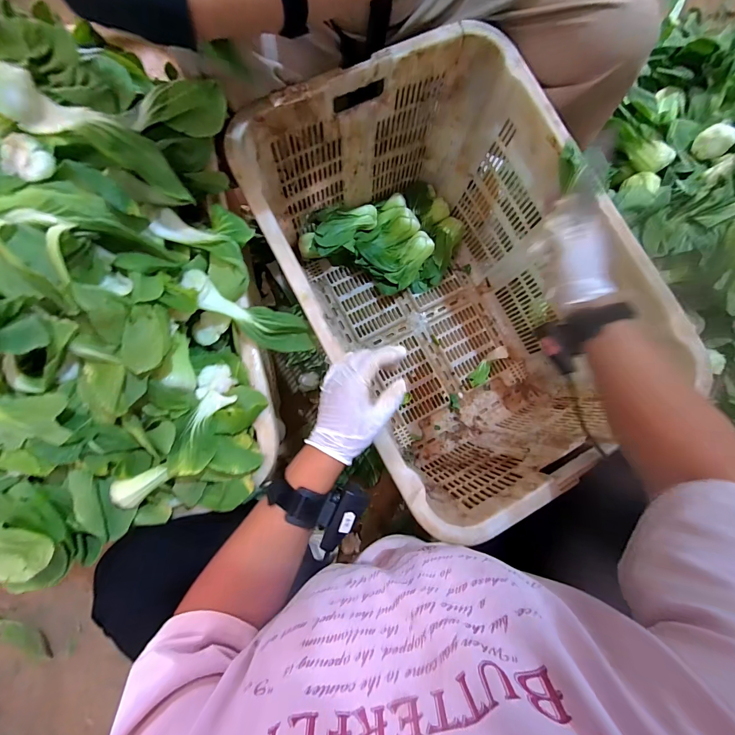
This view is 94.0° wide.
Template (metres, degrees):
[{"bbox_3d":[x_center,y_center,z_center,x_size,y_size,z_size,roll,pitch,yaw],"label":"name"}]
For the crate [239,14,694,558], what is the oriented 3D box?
[{"bbox_3d":[0.130,-0.138,0.650,0.460,0.367,0.645,-29,86,-5],"label":"crate"}]

